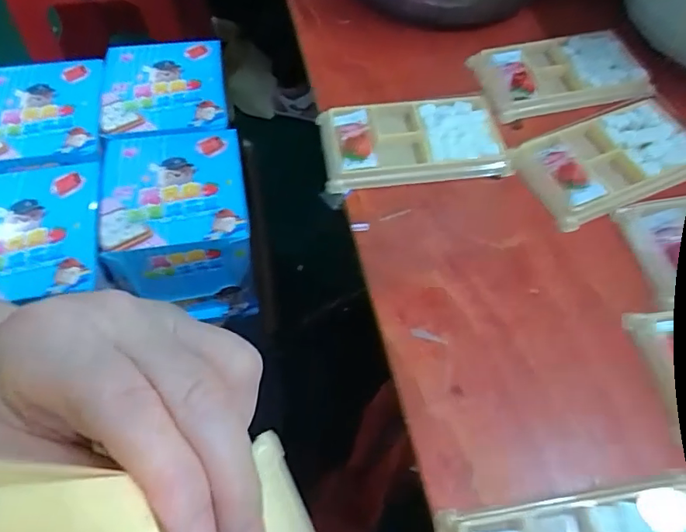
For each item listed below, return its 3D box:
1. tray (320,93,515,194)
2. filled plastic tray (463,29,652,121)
[{"bbox_3d":[0.052,-0.097,0.389,0.133,0.014,0.075,-5,60,-3],"label":"tray"},{"bbox_3d":[0.183,-0.162,0.428,0.141,0.015,0.084,-9,61,-5],"label":"filled plastic tray"}]

